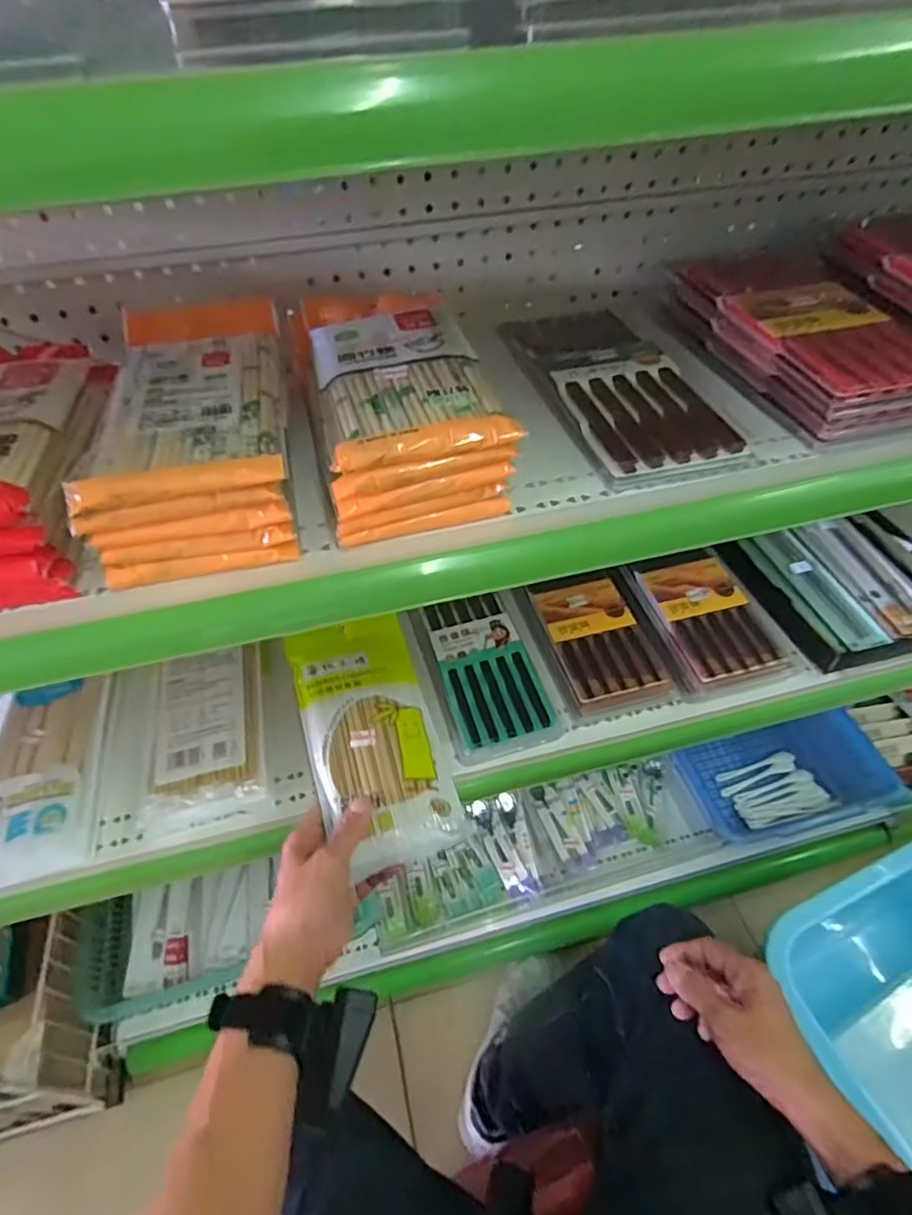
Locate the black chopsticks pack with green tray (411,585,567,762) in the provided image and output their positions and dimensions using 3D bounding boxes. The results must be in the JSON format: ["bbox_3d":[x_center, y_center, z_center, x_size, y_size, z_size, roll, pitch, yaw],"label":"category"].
[{"bbox_3d":[0.035,0.070,0.713,0.133,0.043,0.231,-11,48,-7],"label":"black chopsticks pack with green tray"}]

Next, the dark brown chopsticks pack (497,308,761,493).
[{"bbox_3d":[0.126,-0.199,0.523,0.117,0.020,0.280,-14,49,-10],"label":"dark brown chopsticks pack"}]

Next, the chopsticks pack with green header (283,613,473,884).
[{"bbox_3d":[-0.081,0.118,0.591,0.122,0.033,0.262,-17,50,-12],"label":"chopsticks pack with green header"}]

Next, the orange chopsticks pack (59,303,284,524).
[{"bbox_3d":[-0.180,-0.153,0.415,0.114,0.021,0.253,-11,48,-7],"label":"orange chopsticks pack"}]

